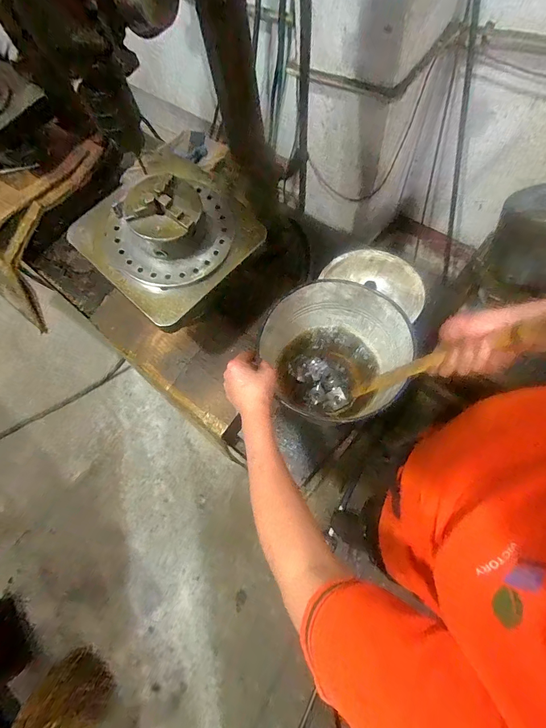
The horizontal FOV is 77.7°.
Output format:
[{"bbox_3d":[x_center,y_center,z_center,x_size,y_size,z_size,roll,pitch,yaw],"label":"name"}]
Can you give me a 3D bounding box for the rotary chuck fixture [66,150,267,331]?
[{"bbox_3d":[-0.177,-0.236,0.588,0.274,0.144,0.253,-43,85,-11],"label":"rotary chuck fixture"}]

